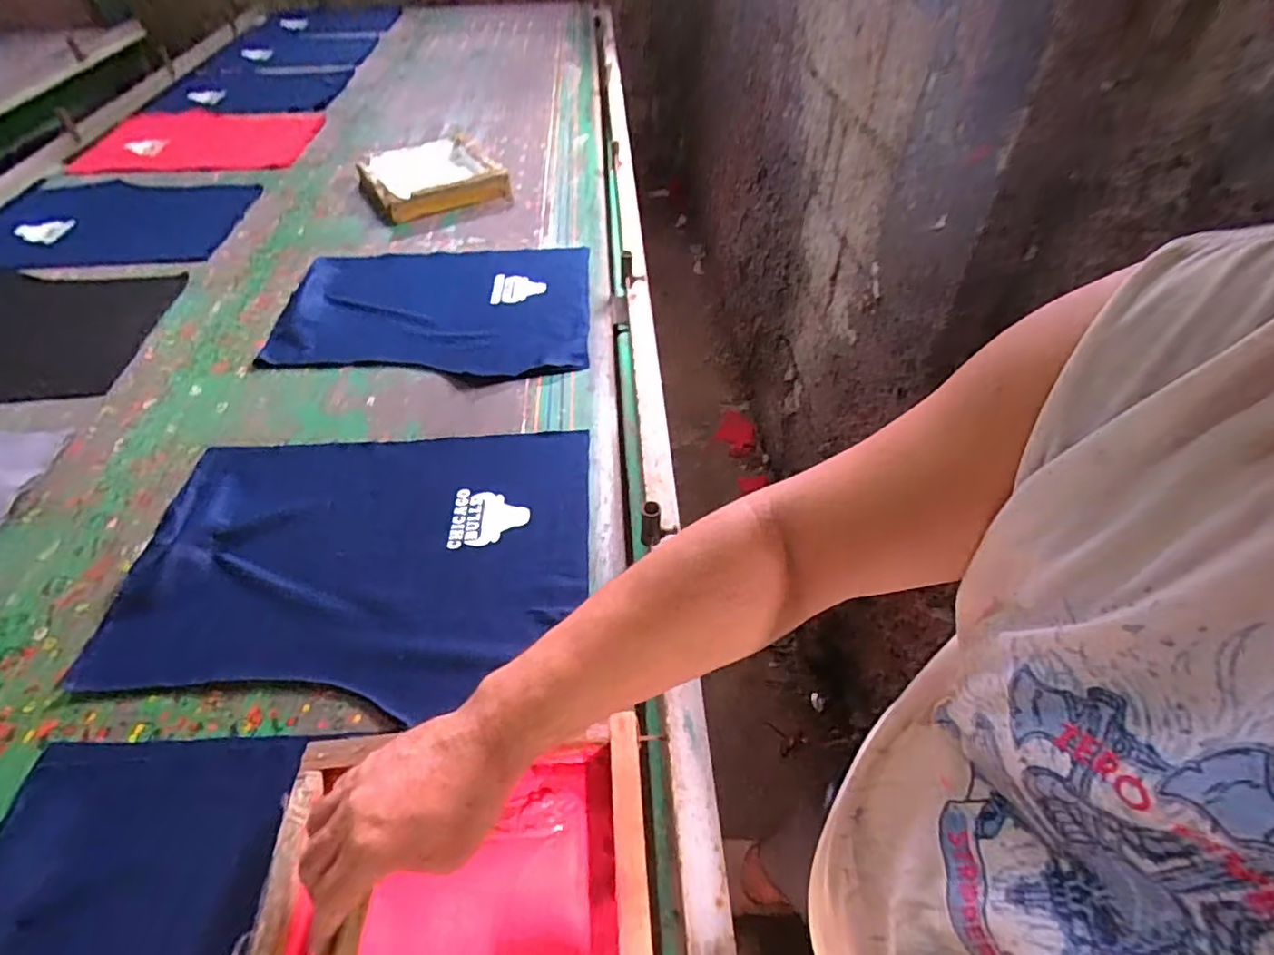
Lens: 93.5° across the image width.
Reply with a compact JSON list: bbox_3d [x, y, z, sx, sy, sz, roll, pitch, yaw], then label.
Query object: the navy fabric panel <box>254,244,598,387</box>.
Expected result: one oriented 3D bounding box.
[{"bbox_3d":[-0.319,-0.271,0.950,0.476,0.013,0.356,-2,49,-2],"label":"navy fabric panel"}]

